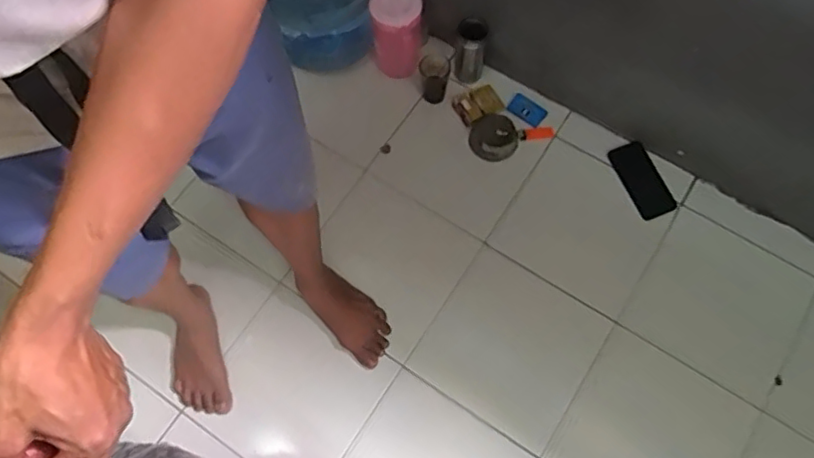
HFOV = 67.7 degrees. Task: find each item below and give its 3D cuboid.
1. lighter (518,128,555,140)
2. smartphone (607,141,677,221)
[{"bbox_3d":[0.278,-0.205,1.305,0.076,0.010,0.024,-3,69,0],"label":"lighter"},{"bbox_3d":[0.487,-0.102,1.261,0.077,0.008,0.167,-23,73,5],"label":"smartphone"}]

